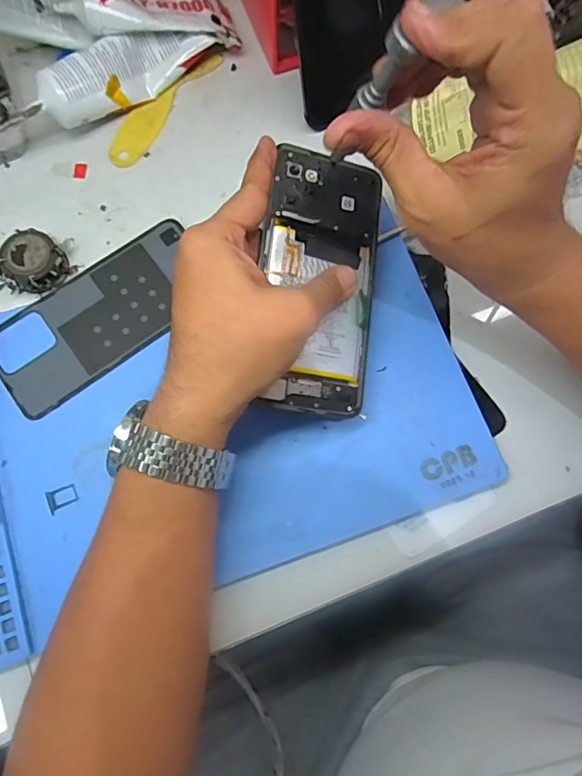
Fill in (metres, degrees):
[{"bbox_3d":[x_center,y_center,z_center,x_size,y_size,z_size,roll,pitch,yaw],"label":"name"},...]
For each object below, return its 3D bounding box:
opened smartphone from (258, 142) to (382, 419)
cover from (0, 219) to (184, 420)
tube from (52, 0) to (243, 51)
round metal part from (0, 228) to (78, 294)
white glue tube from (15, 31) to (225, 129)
[{"bbox_3d":[0.018,-0.068,0.304,0.070,0.004,0.165,8,82,-14],"label":"opened smartphone"},{"bbox_3d":[-0.132,-0.051,0.345,0.155,0.010,0.073,-37,79,-8],"label":"cover"},{"bbox_3d":[-0.106,-0.289,0.374,0.127,0.023,0.054,-13,76,-22],"label":"tube"},{"bbox_3d":[-0.184,-0.086,0.347,0.039,0.022,0.046,39,80,9],"label":"round metal part"},{"bbox_3d":[-0.130,-0.235,0.371,0.150,0.035,0.035,-38,79,-21],"label":"white glue tube"}]

